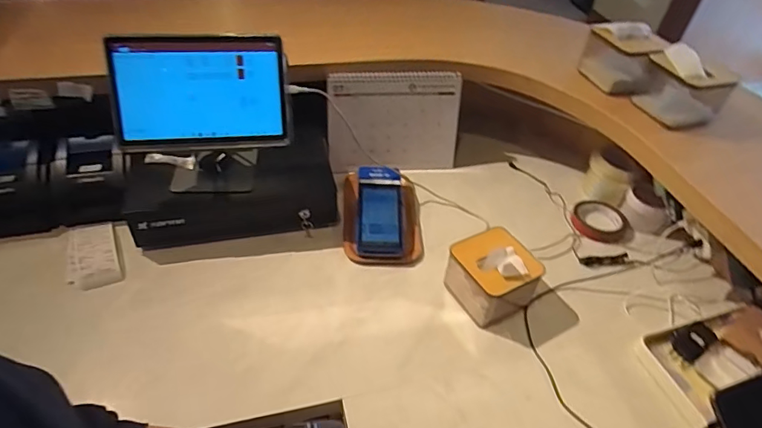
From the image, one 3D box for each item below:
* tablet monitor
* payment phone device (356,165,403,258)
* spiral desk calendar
[{"bbox_3d":[-0.267,-0.176,0.715,0.249,0.160,0.029,-3,14,-7],"label":"tablet monitor"},{"bbox_3d":[-0.002,-0.010,0.858,0.077,0.021,0.181,1,59,-4],"label":"payment phone device"},{"bbox_3d":[0.029,-0.179,0.960,0.262,0.188,0.054,-5,44,-10],"label":"spiral desk calendar"}]

